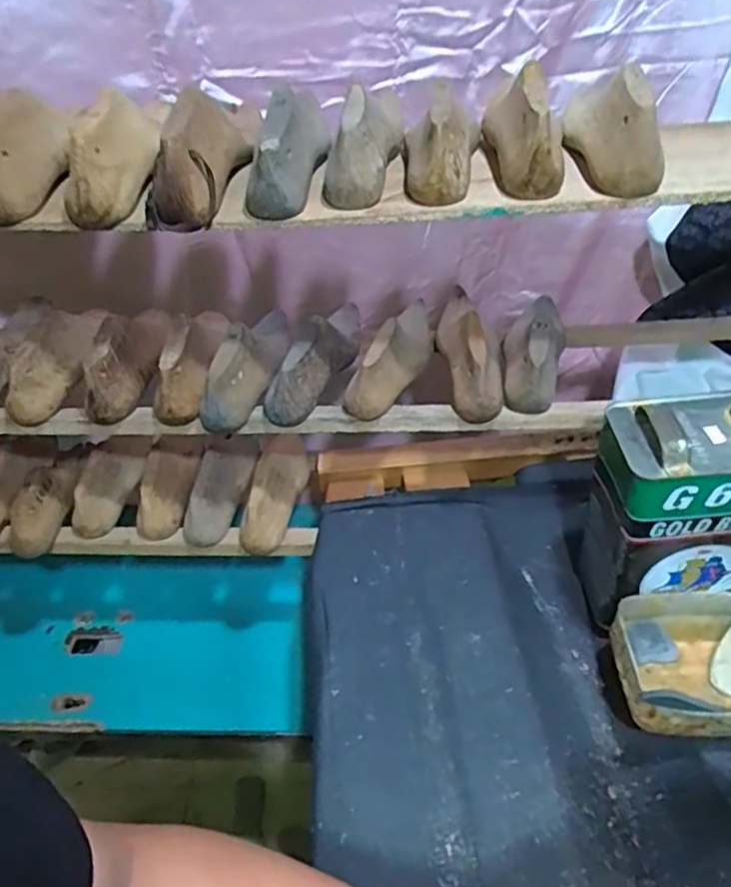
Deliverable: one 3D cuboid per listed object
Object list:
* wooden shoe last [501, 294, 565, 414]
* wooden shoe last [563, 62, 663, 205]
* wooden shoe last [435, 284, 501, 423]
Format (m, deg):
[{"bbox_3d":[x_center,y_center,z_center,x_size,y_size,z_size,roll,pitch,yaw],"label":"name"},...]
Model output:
[{"bbox_3d":[0.197,-0.107,0.755,0.072,0.070,0.167,8,41,11],"label":"wooden shoe last"},{"bbox_3d":[0.222,-0.288,0.585,0.051,0.080,0.154,-2,40,0],"label":"wooden shoe last"},{"bbox_3d":[0.128,-0.126,0.790,0.067,0.086,0.264,-2,40,-1],"label":"wooden shoe last"}]

